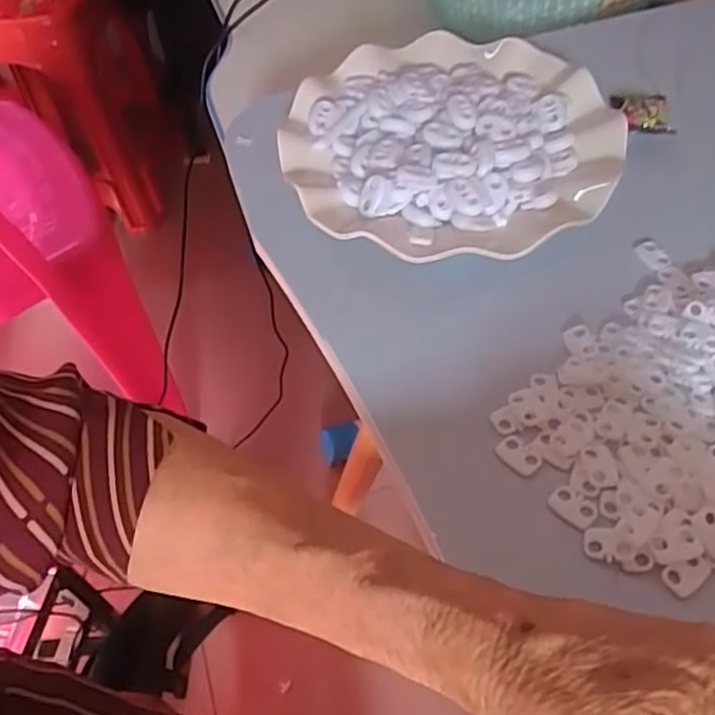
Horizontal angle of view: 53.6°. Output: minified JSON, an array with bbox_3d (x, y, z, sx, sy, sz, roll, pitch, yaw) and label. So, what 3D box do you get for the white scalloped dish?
[{"bbox_3d":[0.050,-0.115,0.379,0.170,0.030,0.169,-3,51,4],"label":"white scalloped dish"}]

